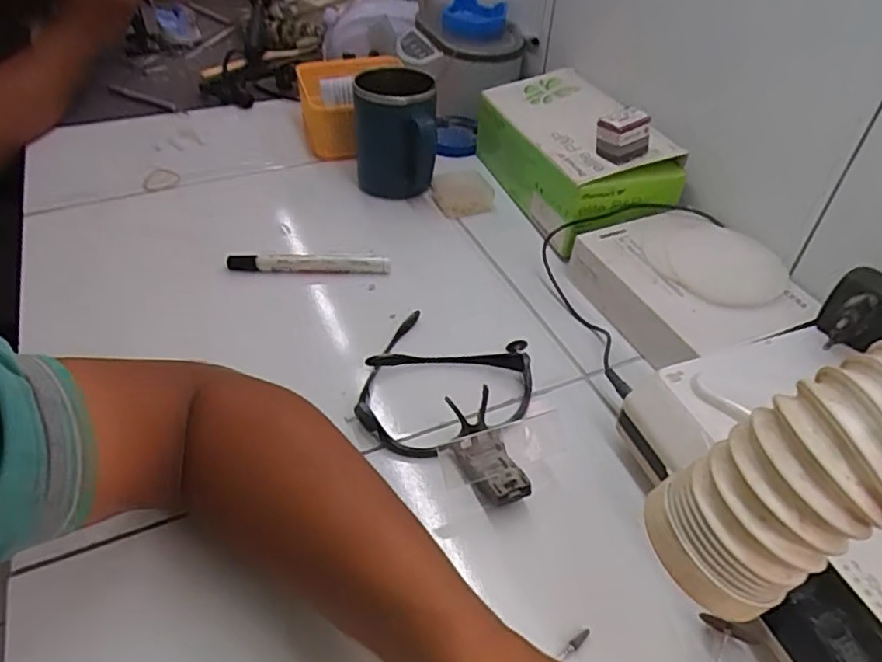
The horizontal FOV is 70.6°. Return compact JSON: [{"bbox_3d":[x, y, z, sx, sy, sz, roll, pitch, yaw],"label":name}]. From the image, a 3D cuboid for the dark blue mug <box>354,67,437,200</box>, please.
[{"bbox_3d":[-0.049,-0.209,0.648,0.079,0.114,0.114,-1,44,-4],"label":"dark blue mug"}]

